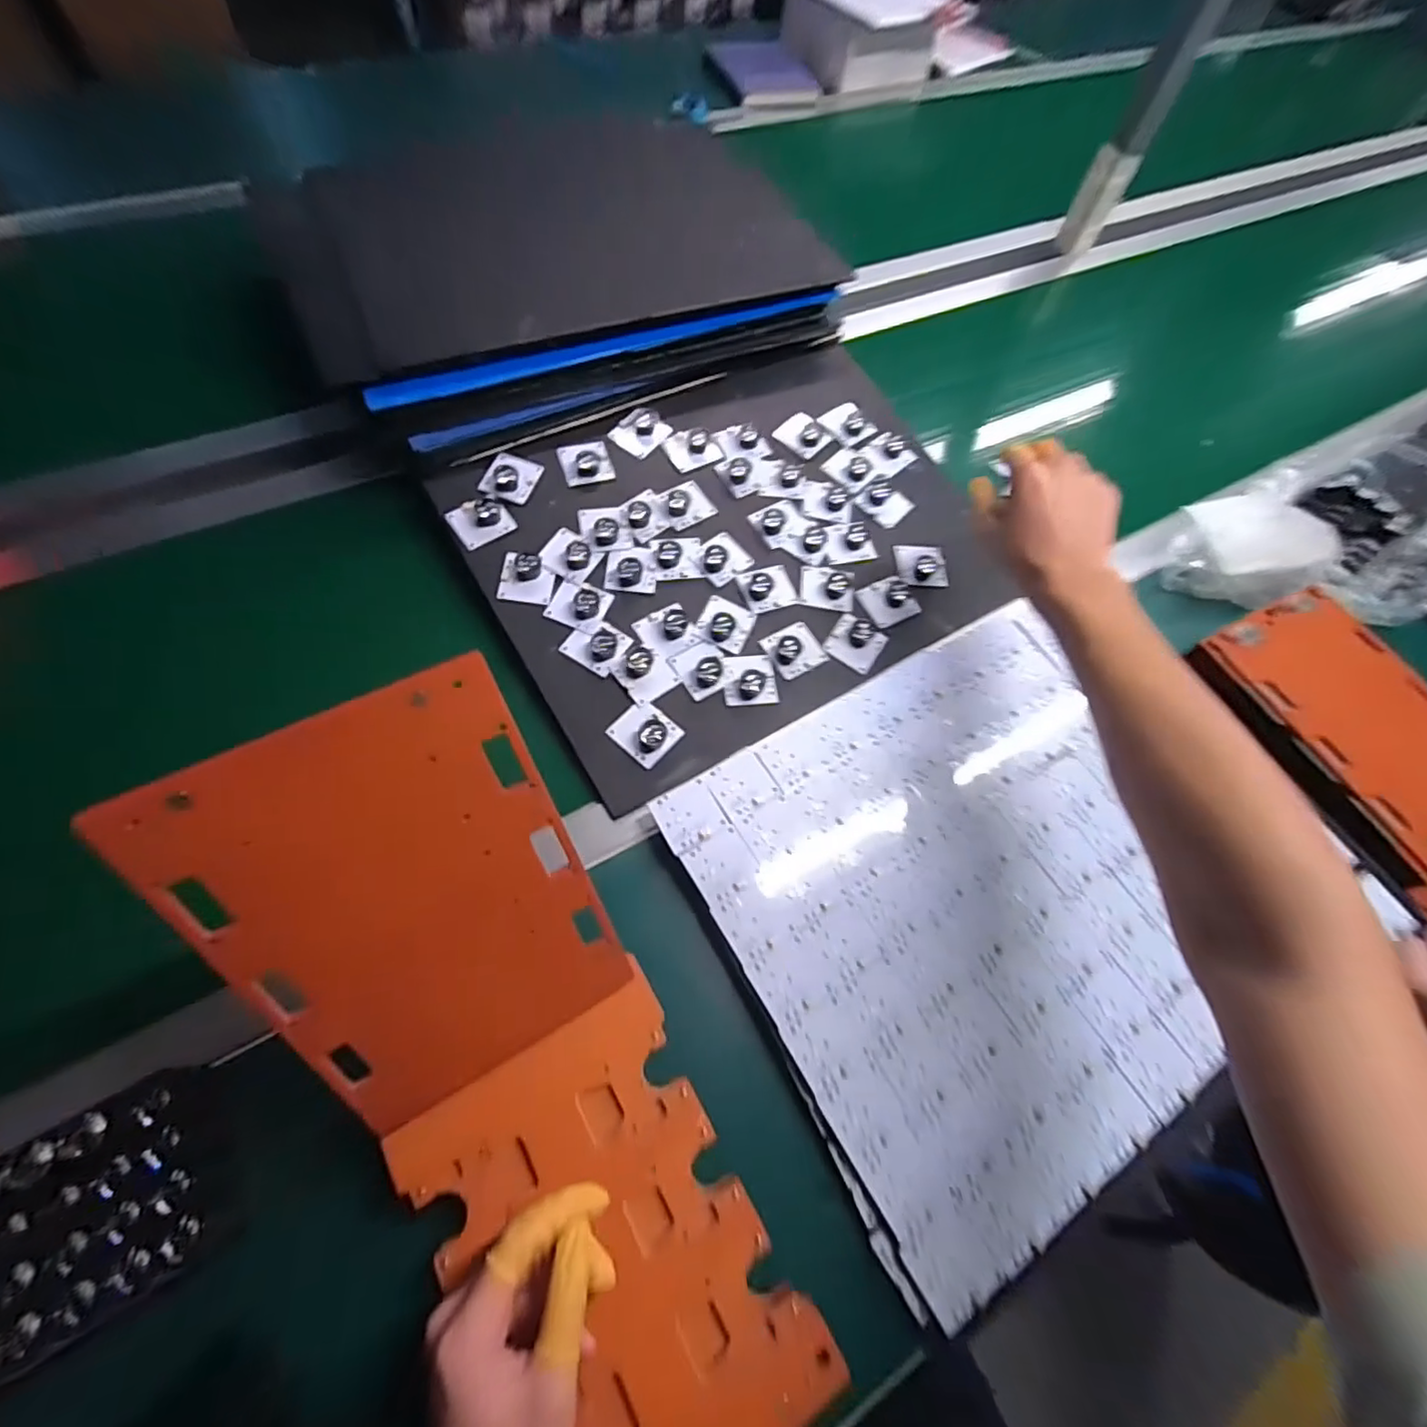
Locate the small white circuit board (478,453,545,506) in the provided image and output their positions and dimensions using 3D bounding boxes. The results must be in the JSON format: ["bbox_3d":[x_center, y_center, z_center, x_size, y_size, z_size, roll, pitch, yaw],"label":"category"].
[{"bbox_3d":[-0.193,-0.227,0.602,0.043,0.022,0.052,21,62,3],"label":"small white circuit board"}]

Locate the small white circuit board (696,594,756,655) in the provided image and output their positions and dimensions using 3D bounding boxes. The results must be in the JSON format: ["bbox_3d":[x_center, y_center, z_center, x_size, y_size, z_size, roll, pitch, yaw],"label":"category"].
[{"bbox_3d":[0.012,-0.085,0.570,0.042,0.023,0.049,24,62,5],"label":"small white circuit board"}]

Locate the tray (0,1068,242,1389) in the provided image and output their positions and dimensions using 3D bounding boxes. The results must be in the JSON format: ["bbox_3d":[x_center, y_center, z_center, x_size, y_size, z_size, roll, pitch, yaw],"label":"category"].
[{"bbox_3d":[-0.364,0.282,0.321,0.198,0.016,0.099,-25,78,-21],"label":"tray"}]

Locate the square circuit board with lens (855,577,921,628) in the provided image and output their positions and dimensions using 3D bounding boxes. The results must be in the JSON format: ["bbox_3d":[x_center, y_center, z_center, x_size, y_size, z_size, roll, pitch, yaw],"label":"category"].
[{"bbox_3d":[0.170,-0.114,0.607,0.048,0.018,0.048,-23,68,-18],"label":"square circuit board with lens"}]

